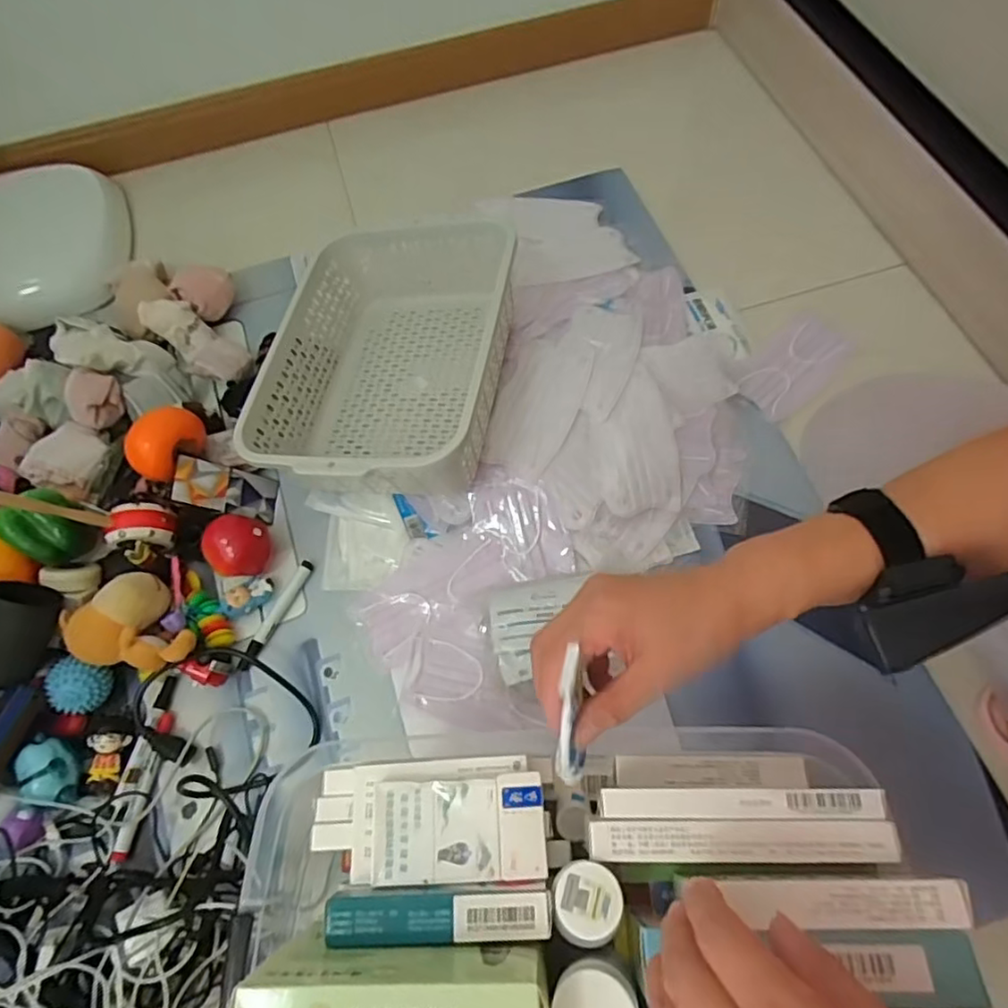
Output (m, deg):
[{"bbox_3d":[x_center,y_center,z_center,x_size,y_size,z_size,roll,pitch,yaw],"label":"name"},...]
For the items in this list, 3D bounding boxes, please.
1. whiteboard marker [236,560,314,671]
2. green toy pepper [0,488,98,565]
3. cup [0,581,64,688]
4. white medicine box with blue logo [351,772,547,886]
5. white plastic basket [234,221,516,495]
[{"bbox_3d":[-0.247,0.118,0.669,0.016,0.012,0.128,23,69,14],"label":"whiteboard marker"},{"bbox_3d":[-0.475,0.027,0.646,0.070,0.055,0.065,-1,65,3],"label":"green toy pepper"},{"bbox_3d":[-0.481,0.125,0.611,0.059,0.066,0.099,38,107,52],"label":"cup"},{"bbox_3d":[-0.033,0.192,0.367,0.112,0.018,0.054,-4,65,2],"label":"white medicine box with blue logo"},{"bbox_3d":[-0.134,-0.162,0.723,0.259,0.140,0.348,8,66,8],"label":"white plastic basket"}]

